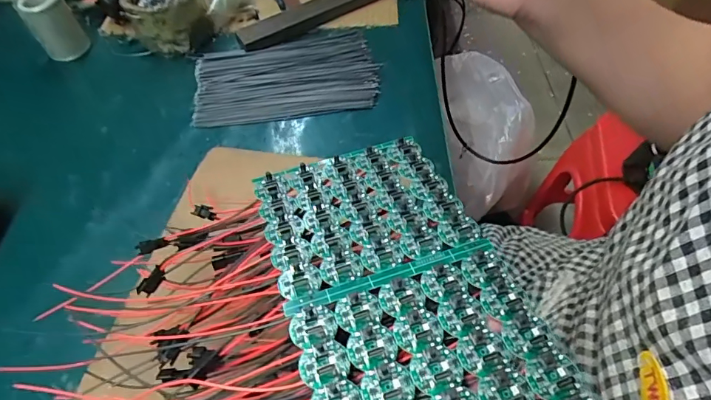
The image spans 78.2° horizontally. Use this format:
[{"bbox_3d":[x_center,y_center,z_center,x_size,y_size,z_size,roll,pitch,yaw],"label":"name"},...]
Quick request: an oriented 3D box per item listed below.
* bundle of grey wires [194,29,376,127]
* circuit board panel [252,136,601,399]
[{"bbox_3d":[-0.076,-0.137,0.462,0.185,0.009,0.130,-8,54,-4],"label":"bundle of grey wires"},{"bbox_3d":[0.018,0.039,0.218,0.107,0.005,0.195,-16,47,-10],"label":"circuit board panel"}]

